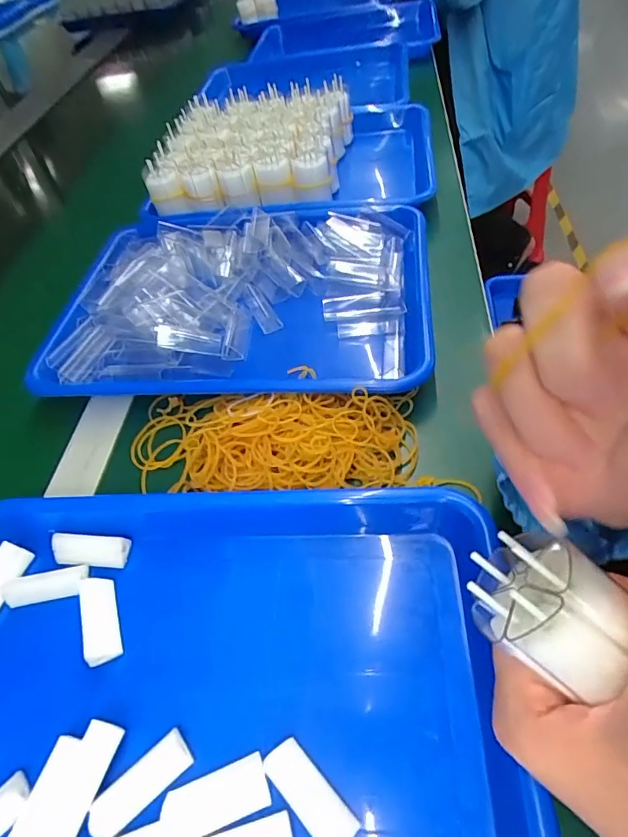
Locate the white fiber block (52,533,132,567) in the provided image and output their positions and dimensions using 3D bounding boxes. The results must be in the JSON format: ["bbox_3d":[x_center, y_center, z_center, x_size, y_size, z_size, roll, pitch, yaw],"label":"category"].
[{"bbox_3d":[-0.140,0.082,0.300,0.047,0.011,0.017,-2,52,8],"label":"white fiber block"}]

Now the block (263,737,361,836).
[{"bbox_3d":[-0.002,0.167,0.212,0.017,0.009,0.046,-41,57,-21],"label":"block"}]

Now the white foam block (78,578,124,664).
[{"bbox_3d":[-0.121,0.114,0.273,0.017,0.015,0.047,-23,52,-8],"label":"white foam block"}]

